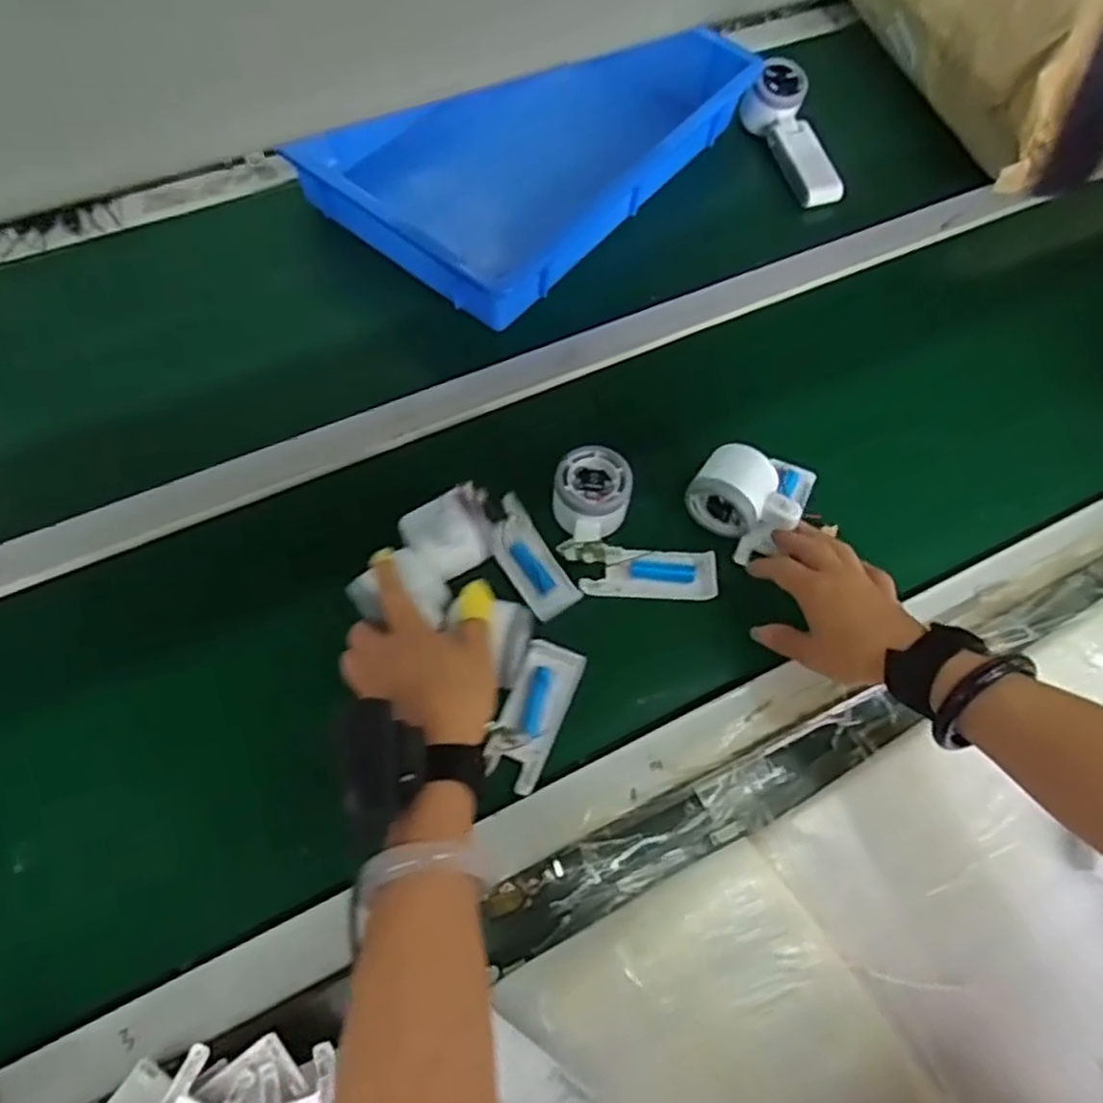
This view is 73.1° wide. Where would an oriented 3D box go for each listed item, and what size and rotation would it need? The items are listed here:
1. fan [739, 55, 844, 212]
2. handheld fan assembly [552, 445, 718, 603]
[{"bbox_3d":[0.259,-0.443,0.785,0.057,0.071,0.160,-19,66,-12],"label":"fan"},{"bbox_3d":[0.057,-0.009,0.570,0.145,0.044,0.086,35,70,17],"label":"handheld fan assembly"}]

